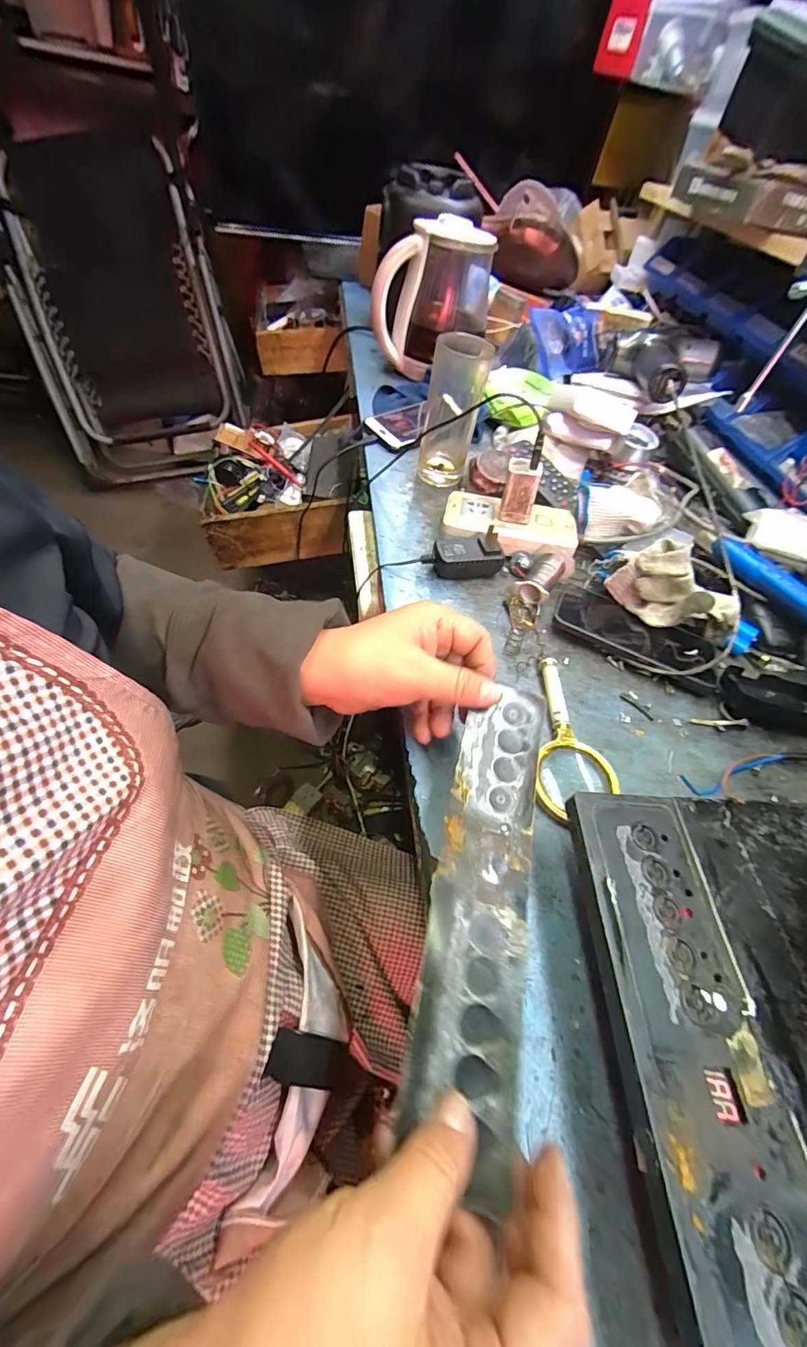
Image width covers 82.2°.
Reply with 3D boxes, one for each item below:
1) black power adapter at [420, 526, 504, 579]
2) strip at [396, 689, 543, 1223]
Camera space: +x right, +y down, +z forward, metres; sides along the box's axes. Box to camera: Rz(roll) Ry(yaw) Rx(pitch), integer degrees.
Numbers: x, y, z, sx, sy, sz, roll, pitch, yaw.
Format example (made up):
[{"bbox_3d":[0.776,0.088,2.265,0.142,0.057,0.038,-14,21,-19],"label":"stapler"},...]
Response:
[{"bbox_3d":[0.062,-0.126,0.486,0.080,0.039,0.034,-9,55,-16],"label":"black power adapter"},{"bbox_3d":[0.048,0.120,0.273,0.055,0.011,0.252,14,57,4],"label":"strip"}]

